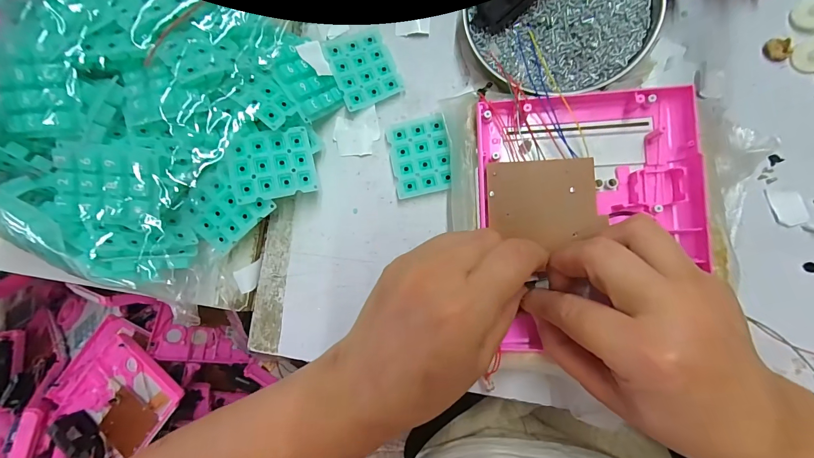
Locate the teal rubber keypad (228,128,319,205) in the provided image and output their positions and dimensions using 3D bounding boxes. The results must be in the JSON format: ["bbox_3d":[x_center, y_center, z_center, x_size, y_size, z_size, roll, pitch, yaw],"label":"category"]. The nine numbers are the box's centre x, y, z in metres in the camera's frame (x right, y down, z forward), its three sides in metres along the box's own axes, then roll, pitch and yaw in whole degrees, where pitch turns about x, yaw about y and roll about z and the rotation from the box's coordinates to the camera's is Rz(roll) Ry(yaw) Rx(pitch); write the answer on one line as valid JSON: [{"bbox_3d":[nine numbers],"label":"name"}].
[{"bbox_3d":[-0.099,-0.048,0.265,0.059,0.004,0.048,-13,90,-16],"label":"teal rubber keypad"}]

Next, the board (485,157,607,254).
[{"bbox_3d":[0.088,-0.017,0.232,0.068,0.004,0.056,-2,86,7],"label":"board"}]

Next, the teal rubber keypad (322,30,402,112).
[{"bbox_3d":[-0.035,-0.129,0.287,0.049,0.004,0.058,-23,88,-11],"label":"teal rubber keypad"}]

